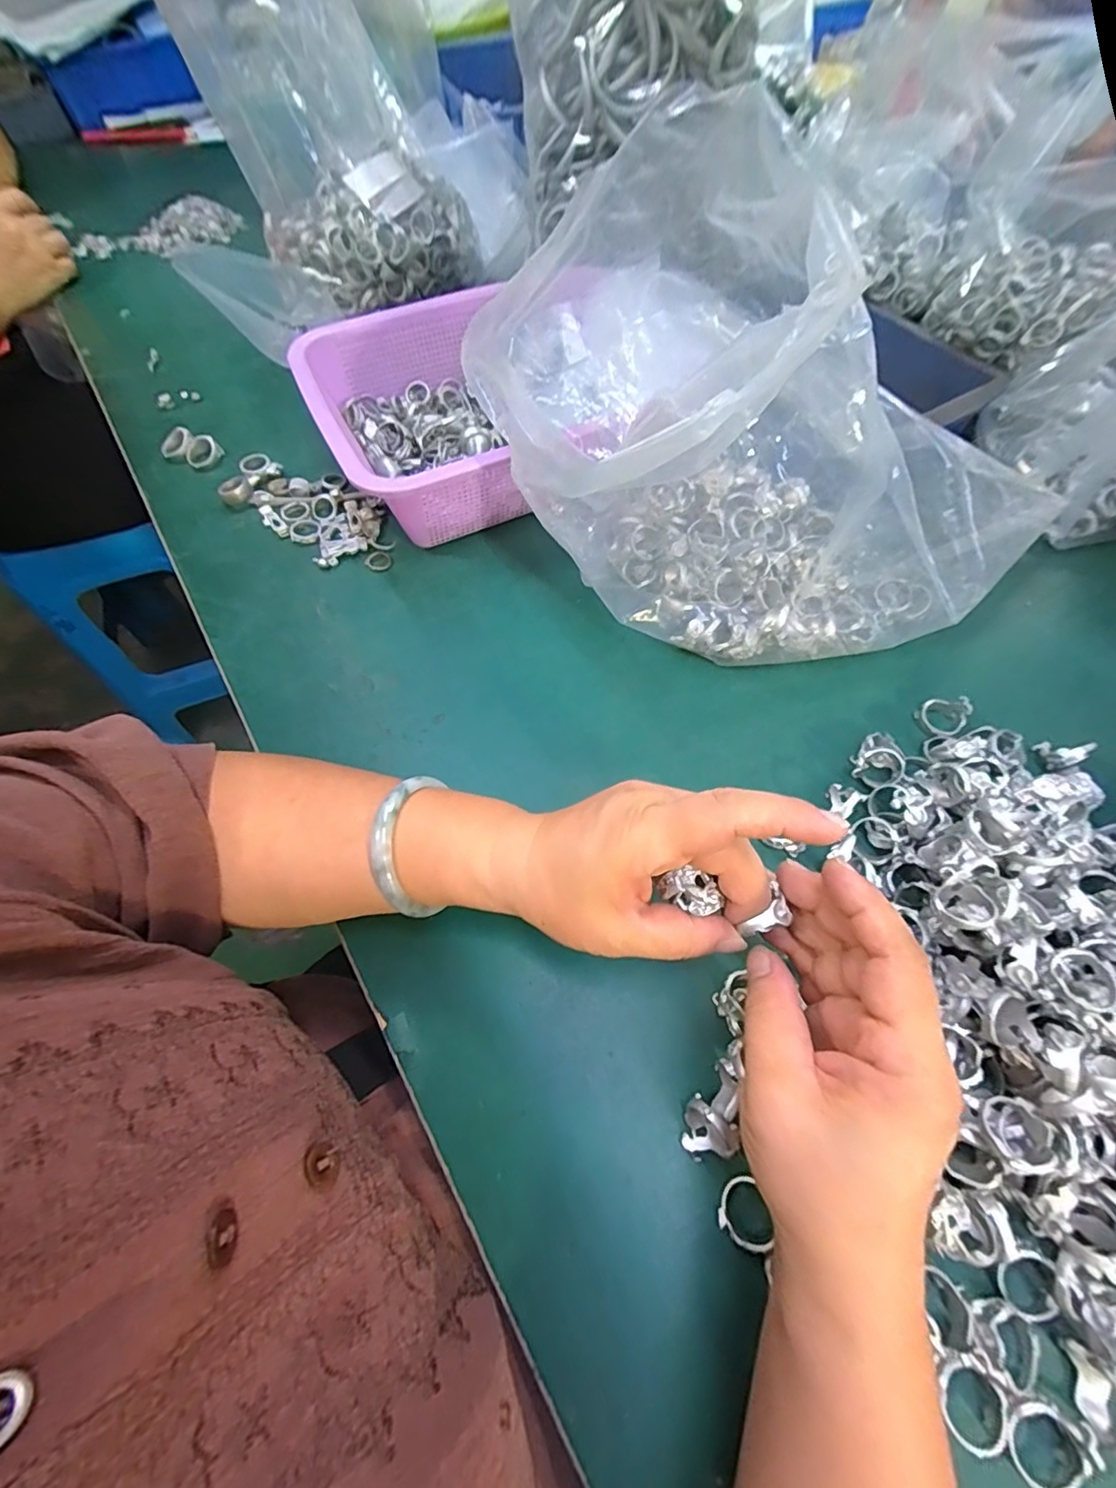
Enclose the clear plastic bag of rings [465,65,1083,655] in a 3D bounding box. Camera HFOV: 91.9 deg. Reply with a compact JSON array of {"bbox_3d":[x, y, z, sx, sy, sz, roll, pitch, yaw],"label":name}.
[{"bbox_3d":[0.133,-0.203,0.345,0.347,0.203,0.243,-13,62,-8],"label":"clear plastic bag of rings"}]

